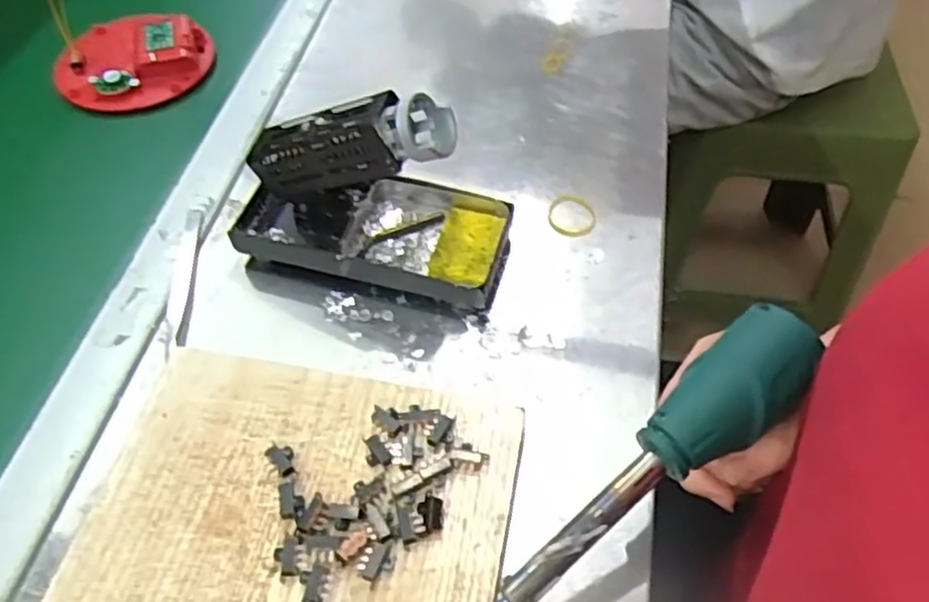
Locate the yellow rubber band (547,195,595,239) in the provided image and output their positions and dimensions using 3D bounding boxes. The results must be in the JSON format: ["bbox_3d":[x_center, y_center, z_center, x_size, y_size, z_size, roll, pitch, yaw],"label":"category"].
[{"bbox_3d":[0.071,-0.056,0.477,0.031,0.005,0.033,0,54,0],"label":"yellow rubber band"}]

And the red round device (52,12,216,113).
[{"bbox_3d":[-0.260,-0.191,0.565,0.105,0.022,0.101,0,54,0],"label":"red round device"}]

